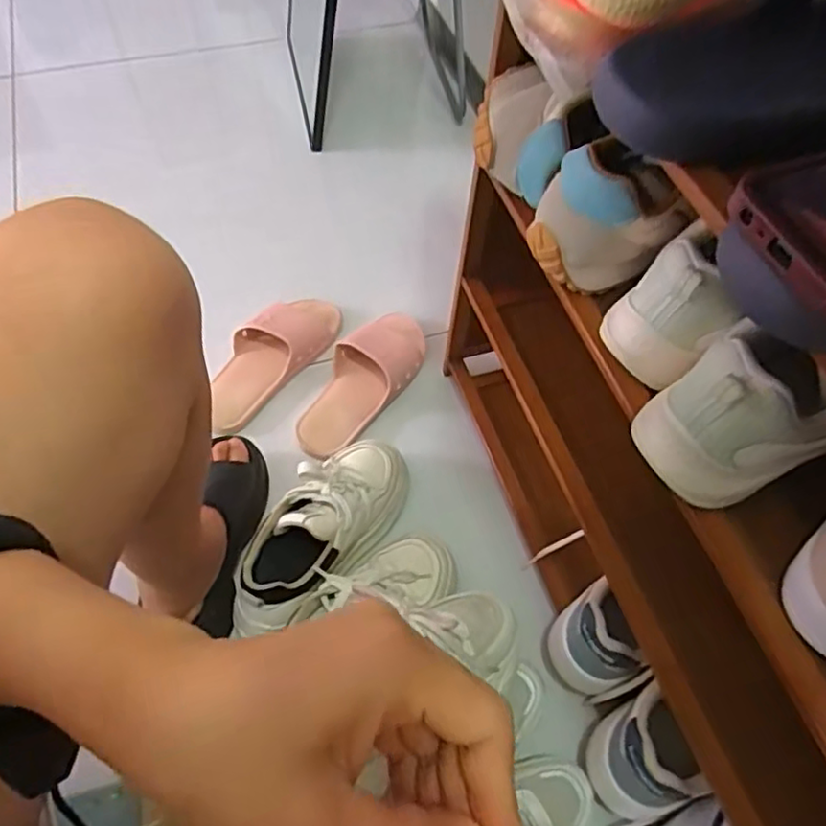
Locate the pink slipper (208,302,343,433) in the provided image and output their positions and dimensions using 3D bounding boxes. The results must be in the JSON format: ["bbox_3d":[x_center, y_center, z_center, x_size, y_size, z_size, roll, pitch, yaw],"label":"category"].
[{"bbox_3d":[-0.191,-0.080,0.825,0.091,0.051,0.238,34,63,17],"label":"pink slipper"}]

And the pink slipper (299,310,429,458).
[{"bbox_3d":[-0.067,-0.042,0.819,0.091,0.060,0.226,35,63,18],"label":"pink slipper"}]

